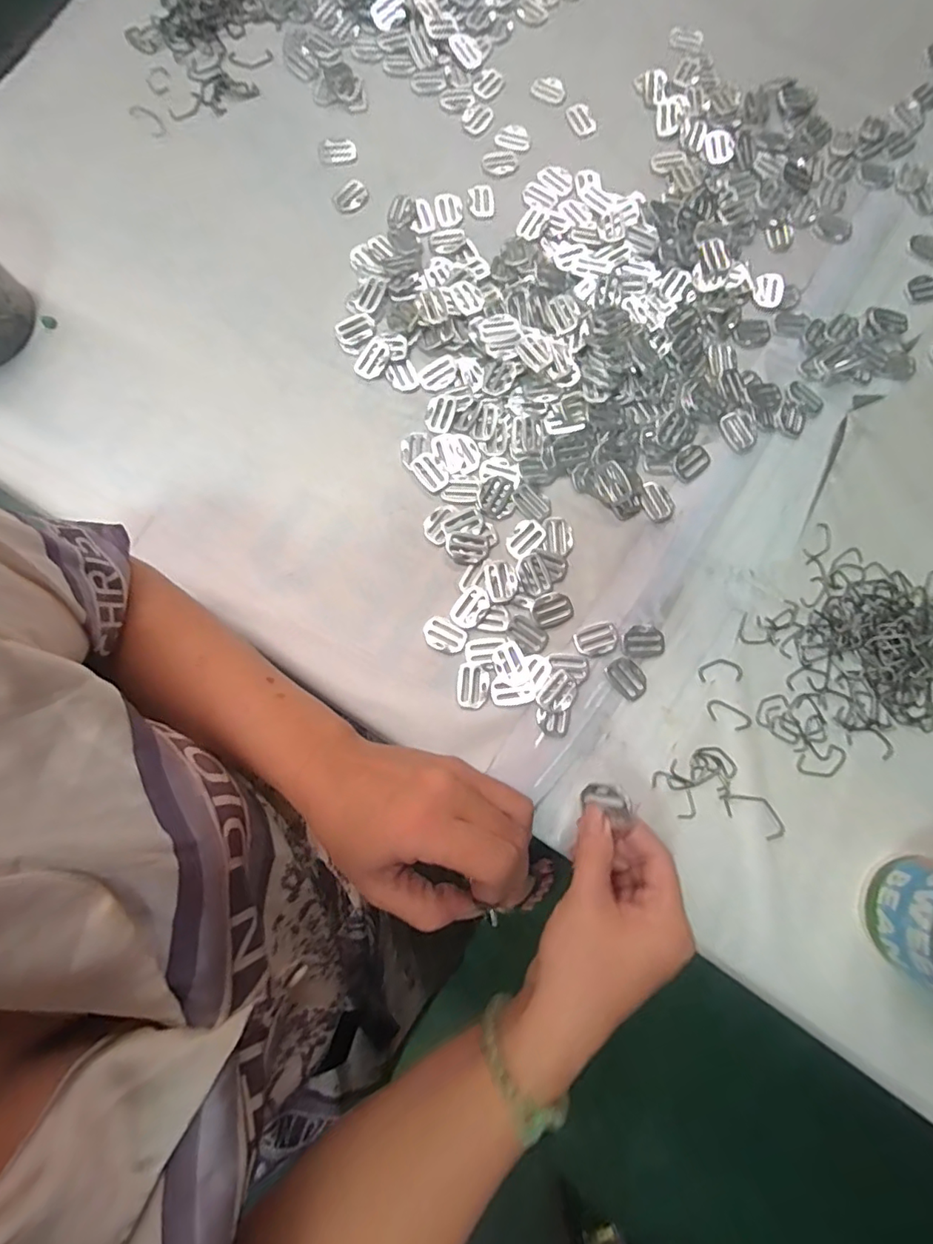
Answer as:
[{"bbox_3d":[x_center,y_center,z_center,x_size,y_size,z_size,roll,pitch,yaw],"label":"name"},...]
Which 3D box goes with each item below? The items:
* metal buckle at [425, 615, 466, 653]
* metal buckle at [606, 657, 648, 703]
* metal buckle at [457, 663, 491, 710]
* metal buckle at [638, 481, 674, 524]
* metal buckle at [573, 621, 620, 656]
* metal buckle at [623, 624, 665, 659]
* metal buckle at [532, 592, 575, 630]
[{"bbox_3d":[-0.017,0.010,0.422,0.034,0.004,0.024,30,80,4],"label":"metal buckle"},{"bbox_3d":[0.126,0.044,0.421,0.025,0.004,0.034,-32,82,-6],"label":"metal buckle"},{"bbox_3d":[0.006,0.050,0.417,0.025,0.004,0.034,2,80,-1],"label":"metal buckle"},{"bbox_3d":[0.156,-0.099,0.444,0.026,0.006,0.034,-36,82,-7],"label":"metal buckle"},{"bbox_3d":[0.102,0.013,0.424,0.035,0.004,0.024,-21,81,-5],"label":"metal buckle"},{"bbox_3d":[0.140,0.015,0.425,0.032,0.004,0.026,-3,80,-2],"label":"metal buckle"},{"bbox_3d":[0.068,-0.010,0.427,0.032,0.004,0.025,-22,81,-5],"label":"metal buckle"}]

